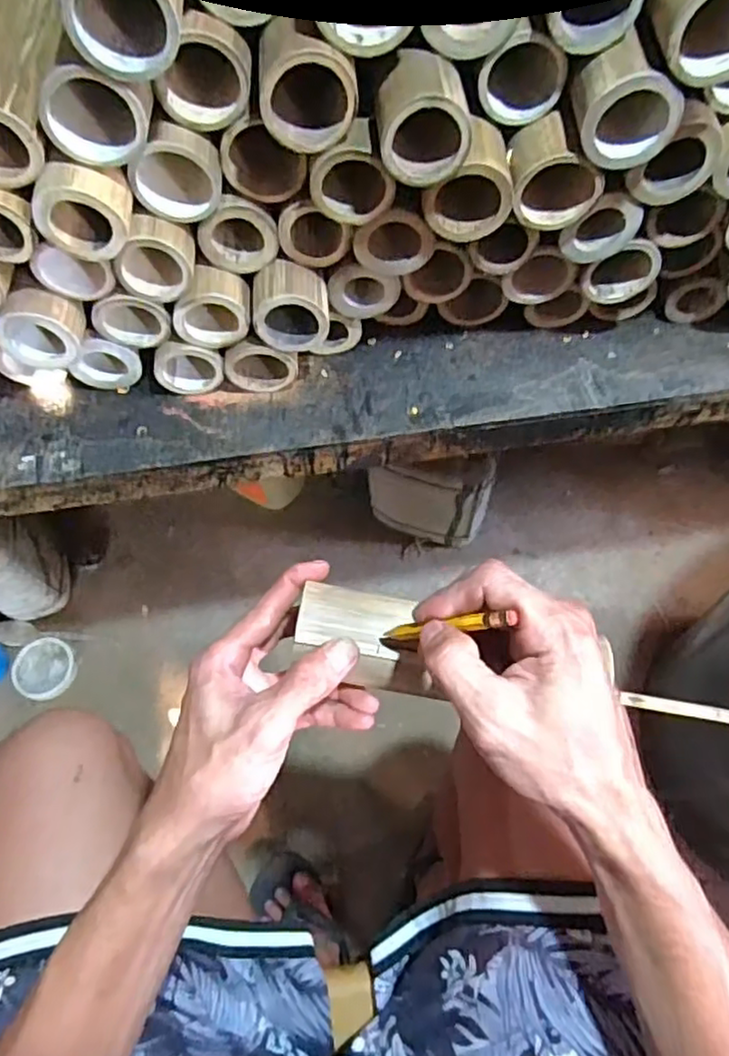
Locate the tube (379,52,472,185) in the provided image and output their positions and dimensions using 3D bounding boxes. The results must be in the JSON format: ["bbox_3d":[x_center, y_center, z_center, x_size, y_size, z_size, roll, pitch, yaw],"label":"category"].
[{"bbox_3d":[0.033,-0.231,0.379,0.048,0.049,0.045,-2,62,1],"label":"tube"}]

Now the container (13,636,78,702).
[{"bbox_3d":[-0.473,0.206,0.989,0.095,0.018,0.086,39,70,20],"label":"container"}]

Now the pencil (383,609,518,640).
[{"bbox_3d":[0.037,0.050,0.330,0.009,0.084,0.006,32,59,-30],"label":"pencil"}]

